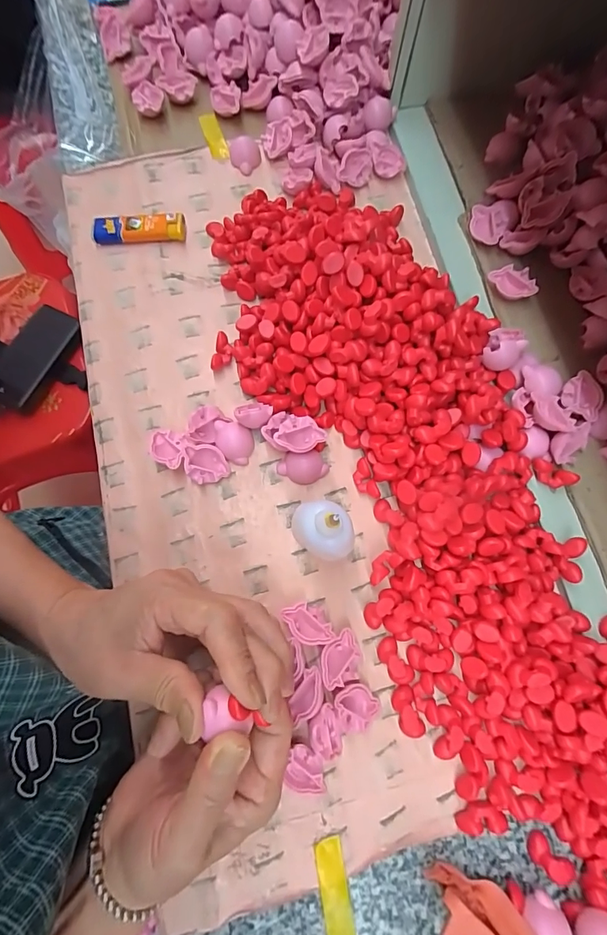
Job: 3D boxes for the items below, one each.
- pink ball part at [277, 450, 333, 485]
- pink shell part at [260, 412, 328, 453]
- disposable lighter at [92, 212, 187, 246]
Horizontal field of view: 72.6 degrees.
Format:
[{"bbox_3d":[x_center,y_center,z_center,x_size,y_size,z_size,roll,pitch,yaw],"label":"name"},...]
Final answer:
[{"bbox_3d":[-0.001,0.000,0.310,0.038,0.014,0.023,-3,79,1],"label":"pink ball part"},{"bbox_3d":[-0.007,-0.025,0.304,0.044,0.017,0.028,19,75,3],"label":"pink shell part"},{"bbox_3d":[-0.142,-0.204,0.356,0.077,0.016,0.020,-5,76,-3],"label":"disposable lighter"}]

